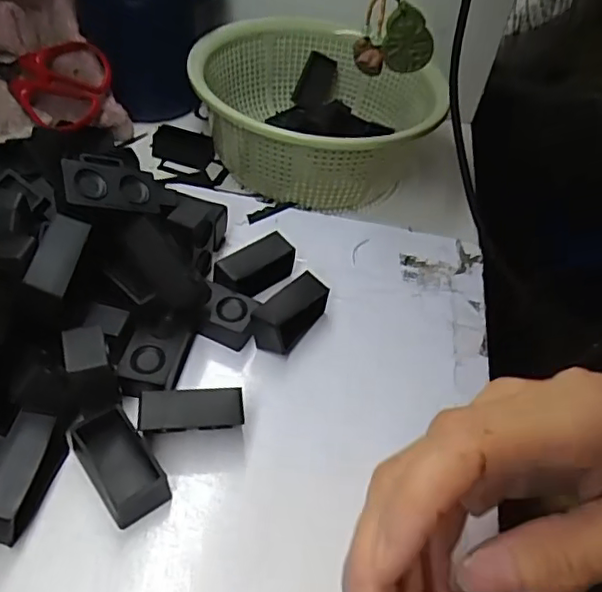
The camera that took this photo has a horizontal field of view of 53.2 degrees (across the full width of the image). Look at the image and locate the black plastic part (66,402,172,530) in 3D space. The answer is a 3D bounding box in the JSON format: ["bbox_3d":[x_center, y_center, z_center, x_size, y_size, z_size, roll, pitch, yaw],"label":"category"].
[{"bbox_3d":[-0.073,0.065,0.239,0.025,0.014,0.046,-27,55,-31],"label":"black plastic part"}]

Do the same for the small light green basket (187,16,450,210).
[{"bbox_3d":[0.012,-0.132,0.439,0.179,0.070,0.172,-3,46,-12],"label":"small light green basket"}]

